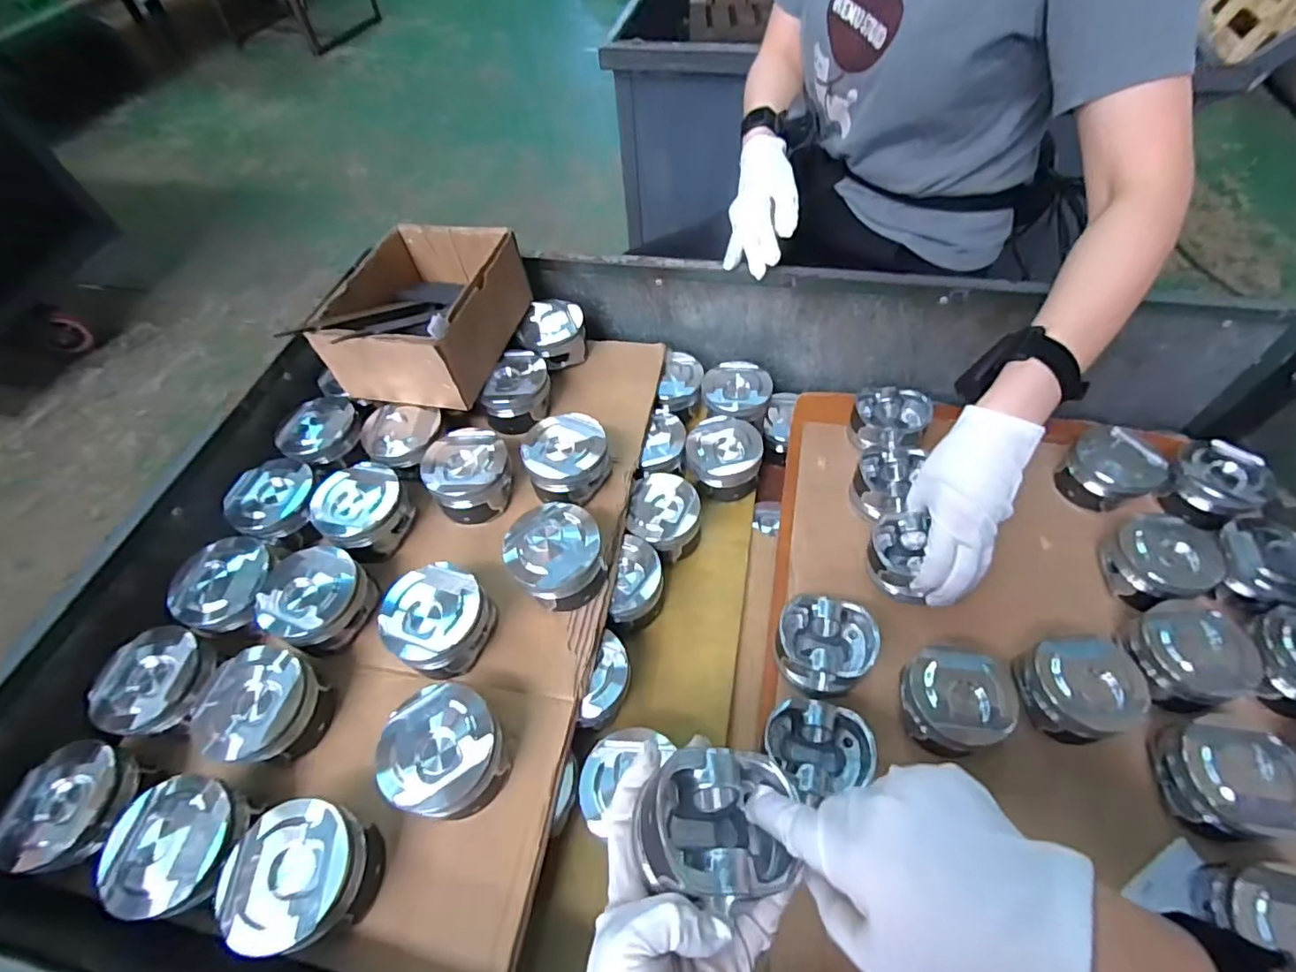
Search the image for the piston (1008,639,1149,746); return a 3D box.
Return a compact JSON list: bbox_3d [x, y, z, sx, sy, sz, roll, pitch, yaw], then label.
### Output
[{"bbox_3d":[0.371,0.173,0.495,0.080,0.052,0.078,-1,56,2],"label":"piston"}]

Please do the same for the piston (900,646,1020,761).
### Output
[{"bbox_3d":[0.265,0.186,0.499,0.087,0.062,0.080,-1,56,2],"label":"piston"}]

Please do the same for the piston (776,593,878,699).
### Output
[{"bbox_3d":[0.161,0.152,0.530,0.082,0.061,0.079,-1,56,2],"label":"piston"}]

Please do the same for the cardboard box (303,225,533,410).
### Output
[{"bbox_3d":[-0.243,-0.195,0.636,0.158,0.088,0.198,10,57,9],"label":"cardboard box"}]

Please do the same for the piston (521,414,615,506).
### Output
[{"bbox_3d":[-0.082,-0.028,0.588,0.082,0.048,0.081,-1,56,2],"label":"piston"}]

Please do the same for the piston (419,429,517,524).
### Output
[{"bbox_3d":[-0.182,-0.015,0.587,0.083,0.055,0.095,-21,58,-11],"label":"piston"}]

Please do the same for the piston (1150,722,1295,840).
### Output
[{"bbox_3d":[0.456,0.229,0.448,0.090,0.047,0.087,0,56,3],"label":"piston"}]

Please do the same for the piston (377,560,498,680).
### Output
[{"bbox_3d":[-0.181,0.114,0.494,0.085,0.049,0.080,-1,56,2],"label":"piston"}]

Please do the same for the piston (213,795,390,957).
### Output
[{"bbox_3d":[-0.235,0.264,0.391,0.086,0.051,0.082,-1,56,2],"label":"piston"}]

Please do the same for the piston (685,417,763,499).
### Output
[{"bbox_3d":[0.086,-0.033,0.653,0.082,0.045,0.083,-1,56,2],"label":"piston"}]

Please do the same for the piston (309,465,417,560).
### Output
[{"bbox_3d":[-0.283,0.023,0.571,0.091,0.046,0.086,-1,56,2],"label":"piston"}]

